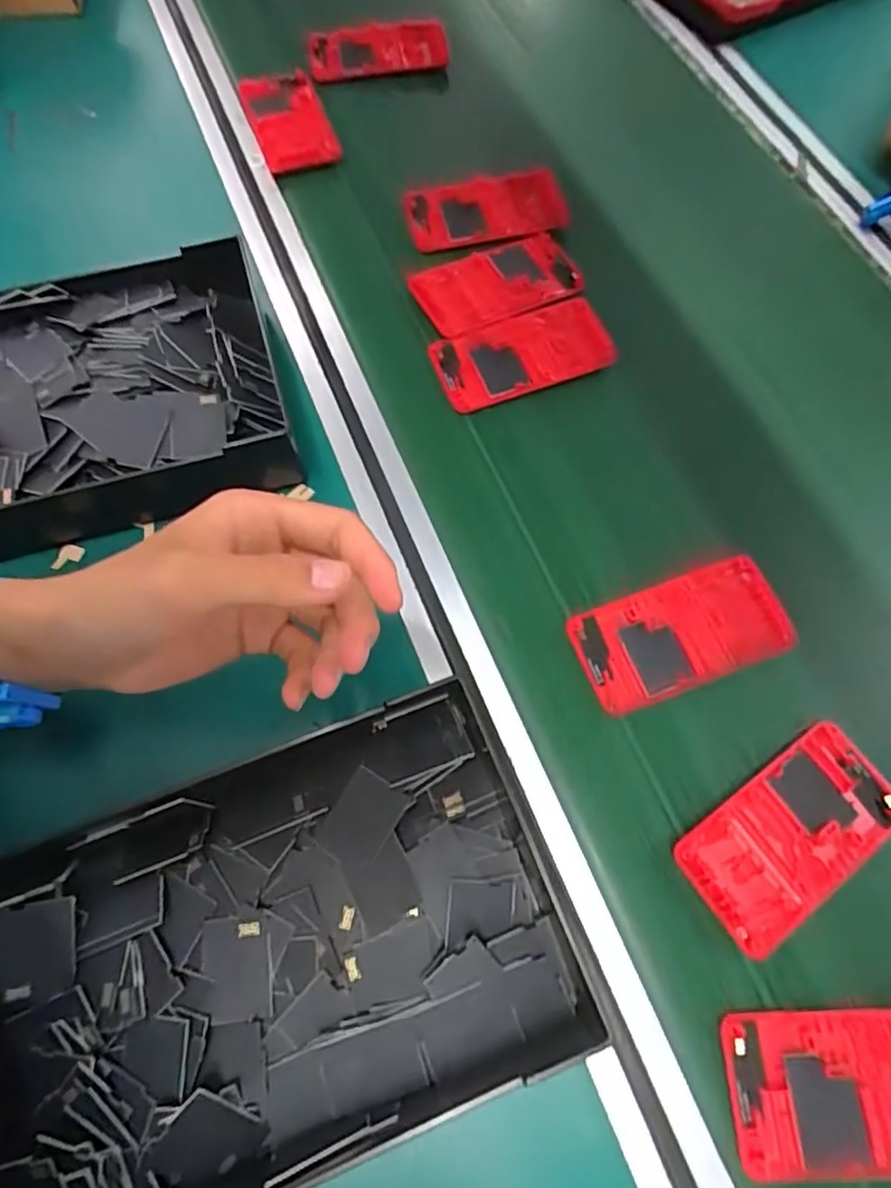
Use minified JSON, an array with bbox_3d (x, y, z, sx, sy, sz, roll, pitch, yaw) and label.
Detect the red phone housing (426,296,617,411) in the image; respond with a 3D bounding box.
[{"bbox_3d":[0.055,-0.170,0.440,0.127,0.008,0.062,-20,71,-10],"label":"red phone housing"}]

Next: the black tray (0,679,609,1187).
[{"bbox_3d":[-0.085,0.169,0.287,0.273,0.045,0.172,-21,71,-10],"label":"black tray"}]

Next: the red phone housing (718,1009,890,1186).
[{"bbox_3d":[0.190,0.225,0.287,0.119,0.015,0.061,-1,68,-3],"label":"red phone housing"}]

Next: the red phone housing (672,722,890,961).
[{"bbox_3d":[0.180,0.122,0.327,0.122,0.009,0.061,-33,73,-14],"label":"red phone housing"}]

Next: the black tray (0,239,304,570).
[{"bbox_3d":[-0.228,-0.117,0.380,0.258,0.040,0.172,-16,70,-9],"label":"black tray"}]

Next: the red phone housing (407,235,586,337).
[{"bbox_3d":[0.037,-0.229,0.465,0.114,0.012,0.066,-22,68,-11],"label":"red phone housing"}]

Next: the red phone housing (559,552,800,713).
[{"bbox_3d":[0.138,0.022,0.366,0.123,0.012,0.061,-19,75,-8],"label":"red phone housing"}]

